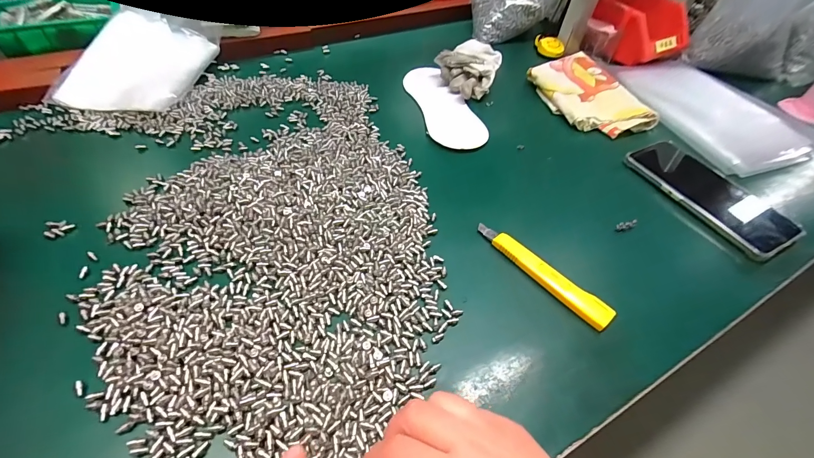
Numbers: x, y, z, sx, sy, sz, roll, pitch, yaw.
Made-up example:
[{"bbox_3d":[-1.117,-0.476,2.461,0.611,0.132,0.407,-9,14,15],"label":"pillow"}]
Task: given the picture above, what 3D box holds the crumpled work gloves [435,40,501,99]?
[{"bbox_3d":[0.086,-0.227,0.513,0.086,0.046,0.099,12,48,6],"label":"crumpled work gloves"}]

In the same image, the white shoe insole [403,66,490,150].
[{"bbox_3d":[0.048,-0.172,0.488,0.072,0.009,0.197,-10,50,-12],"label":"white shoe insole"}]

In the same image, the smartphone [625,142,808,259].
[{"bbox_3d":[0.337,-0.043,0.402,0.094,0.014,0.170,-17,52,-18],"label":"smartphone"}]

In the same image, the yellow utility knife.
[{"bbox_3d":[0.117,0.035,0.315,0.021,0.011,0.131,-34,58,-29],"label":"yellow utility knife"}]

